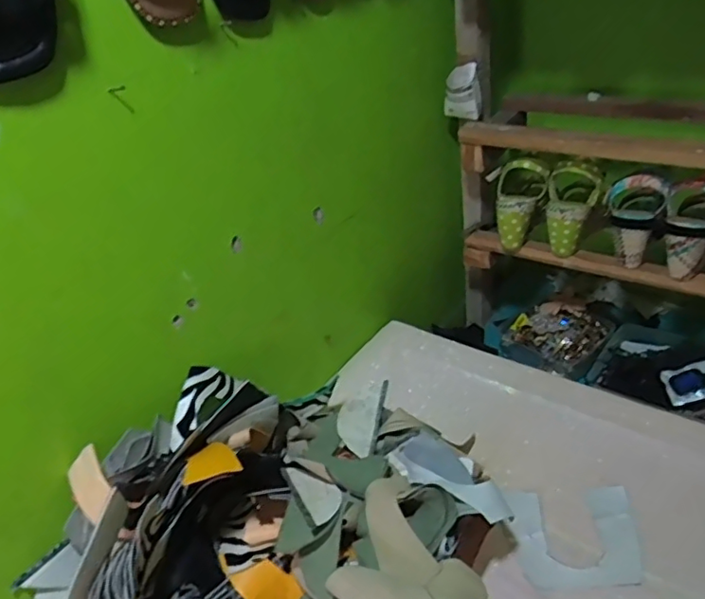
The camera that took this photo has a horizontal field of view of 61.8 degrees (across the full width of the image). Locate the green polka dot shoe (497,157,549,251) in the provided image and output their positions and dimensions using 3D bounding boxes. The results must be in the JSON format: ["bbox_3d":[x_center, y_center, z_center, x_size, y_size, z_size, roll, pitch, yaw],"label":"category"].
[{"bbox_3d":[0.264,-0.153,0.958,0.073,0.148,0.062,19,16,34],"label":"green polka dot shoe"}]

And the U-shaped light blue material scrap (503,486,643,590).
[{"bbox_3d":[0.252,0.271,0.676,0.137,0.009,0.123,0,38,8],"label":"U-shaped light blue material scrap"}]

